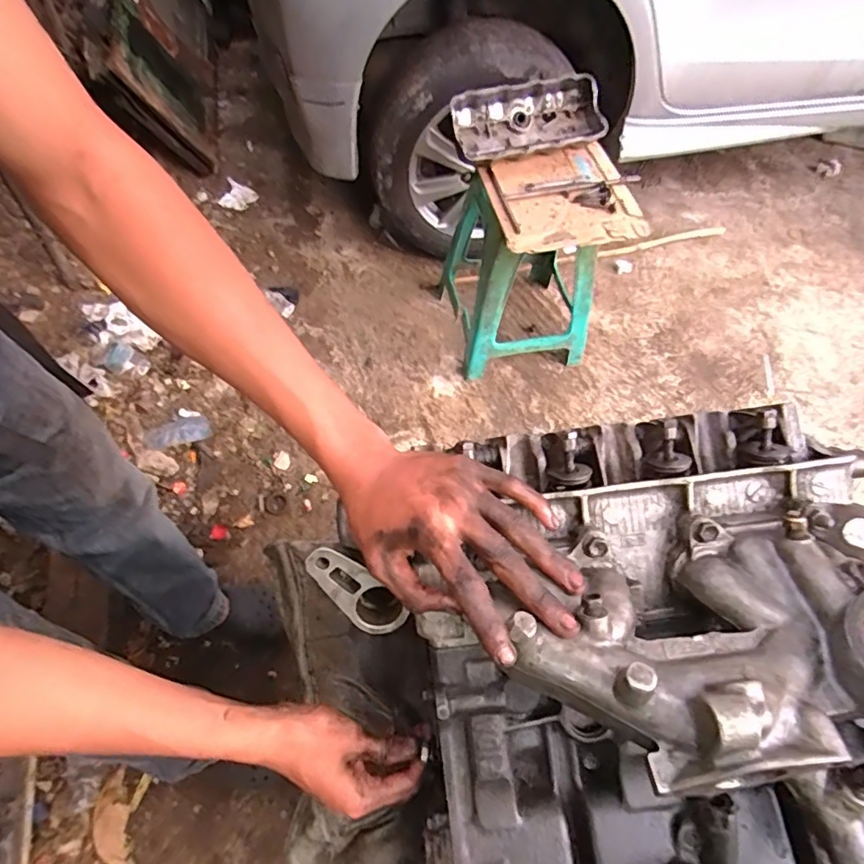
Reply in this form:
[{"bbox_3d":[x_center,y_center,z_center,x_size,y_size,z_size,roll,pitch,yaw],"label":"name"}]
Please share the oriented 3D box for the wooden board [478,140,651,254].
[{"bbox_3d":[0.263,-0.480,1.126,0.282,0.032,0.264,-12,66,-3],"label":"wooden board"}]

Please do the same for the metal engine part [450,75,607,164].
[{"bbox_3d":[0.204,-0.664,1.178,0.325,0.059,0.148,-12,94,-6],"label":"metal engine part"}]

